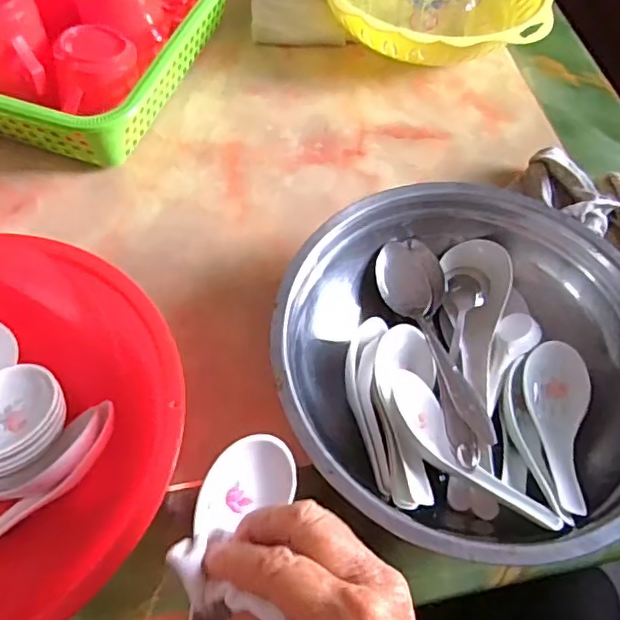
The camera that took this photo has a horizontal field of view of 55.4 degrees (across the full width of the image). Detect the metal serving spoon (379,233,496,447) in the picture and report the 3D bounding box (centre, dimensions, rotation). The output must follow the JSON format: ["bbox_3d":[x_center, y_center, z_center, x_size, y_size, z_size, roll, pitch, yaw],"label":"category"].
[{"bbox_3d":[0.085,0.018,0.417,0.048,0.018,0.160,-6,60,-7],"label":"metal serving spoon"}]

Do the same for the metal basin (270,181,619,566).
[{"bbox_3d":[0.105,0.036,0.406,0.248,0.073,0.253,2,60,-3],"label":"metal basin"}]

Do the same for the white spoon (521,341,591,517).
[{"bbox_3d":[0.171,0.075,0.390,0.045,0.035,0.120,2,60,-3],"label":"white spoon"}]

